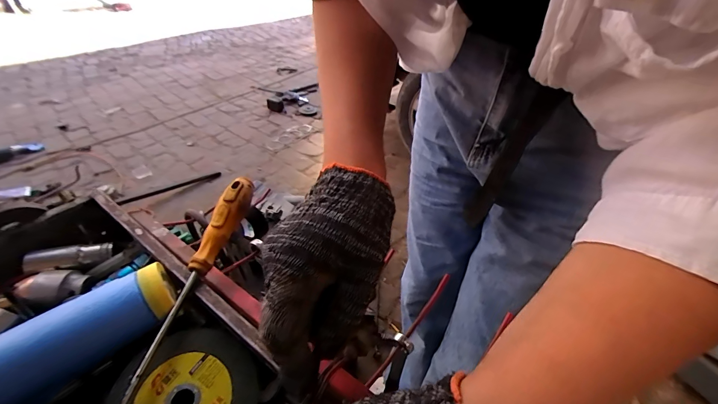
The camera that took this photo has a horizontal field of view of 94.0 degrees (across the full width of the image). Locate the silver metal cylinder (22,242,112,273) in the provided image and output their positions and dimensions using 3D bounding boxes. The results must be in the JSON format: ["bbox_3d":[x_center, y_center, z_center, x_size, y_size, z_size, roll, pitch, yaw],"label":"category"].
[{"bbox_3d":[-0.316,0.057,0.366,0.075,0.018,0.023,-13,42,-17],"label":"silver metal cylinder"}]

